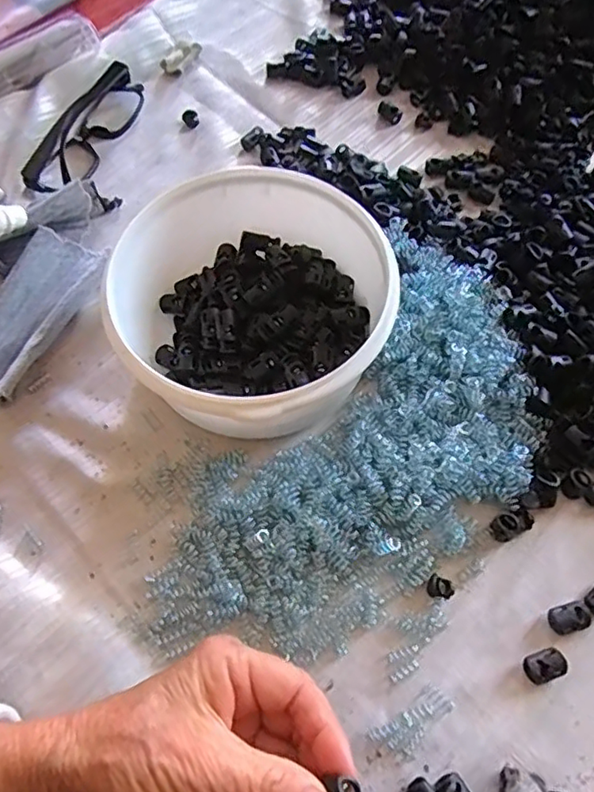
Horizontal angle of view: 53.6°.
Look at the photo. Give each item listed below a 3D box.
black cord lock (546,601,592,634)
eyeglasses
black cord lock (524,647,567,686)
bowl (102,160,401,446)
[{"bbox_3d":[0.146,0.119,0.314,0.019,0.007,0.014,-17,65,-6],"label":"black cord lock"},{"bbox_3d":[-0.168,-0.217,0.473,0.039,0.025,0.134,21,67,12],"label":"eyeglasses"},{"bbox_3d":[0.128,0.140,0.304,0.019,0.009,0.014,-20,65,-7],"label":"black cord lock"},{"bbox_3d":[-0.022,-0.050,0.354,0.144,0.080,0.156,-1,64,2],"label":"bowl"}]

